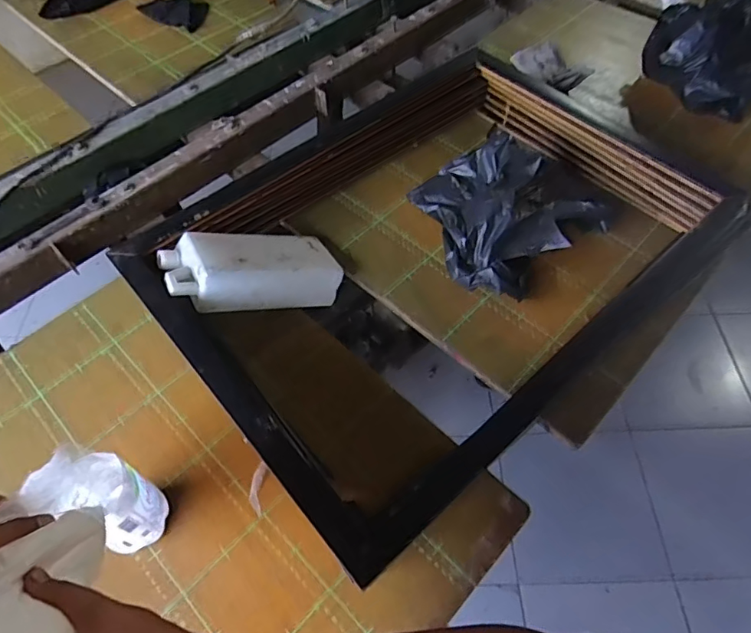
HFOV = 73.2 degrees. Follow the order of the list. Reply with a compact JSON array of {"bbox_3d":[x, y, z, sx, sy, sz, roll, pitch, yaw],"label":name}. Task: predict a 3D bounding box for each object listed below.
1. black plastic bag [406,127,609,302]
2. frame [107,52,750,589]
[{"bbox_3d":[0.191,-0.145,0.698,0.228,0.095,0.222,-17,58,-9],"label":"black plastic bag"},{"bbox_3d":[0.077,-0.083,0.652,0.638,0.103,0.475,-36,63,-19],"label":"frame"}]

